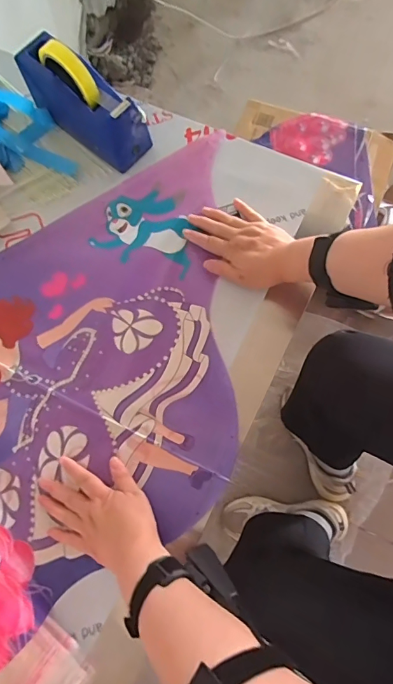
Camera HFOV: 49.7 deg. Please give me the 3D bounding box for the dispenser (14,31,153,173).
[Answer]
[{"bbox_3d":[-0.166,-0.354,0.618,0.201,0.117,0.070,36,79,12],"label":"dispenser"}]

